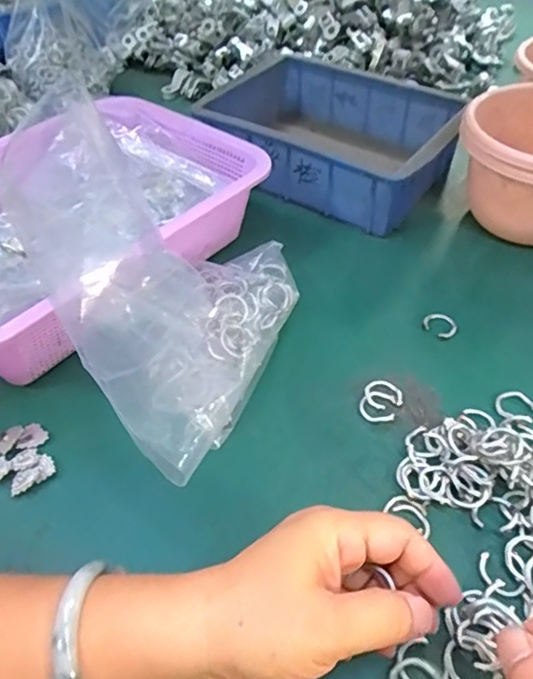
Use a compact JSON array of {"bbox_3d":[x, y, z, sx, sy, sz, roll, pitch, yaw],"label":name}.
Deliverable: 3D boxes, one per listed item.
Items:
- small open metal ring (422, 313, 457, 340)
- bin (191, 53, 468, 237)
[{"bbox_3d":[0.141,-0.012,0.446,0.025,0.006,0.024,0,48,0],"label":"small open metal ring"},{"bbox_3d":[0.069,-0.211,0.583,0.236,0.076,0.178,24,53,21],"label":"bin"}]

